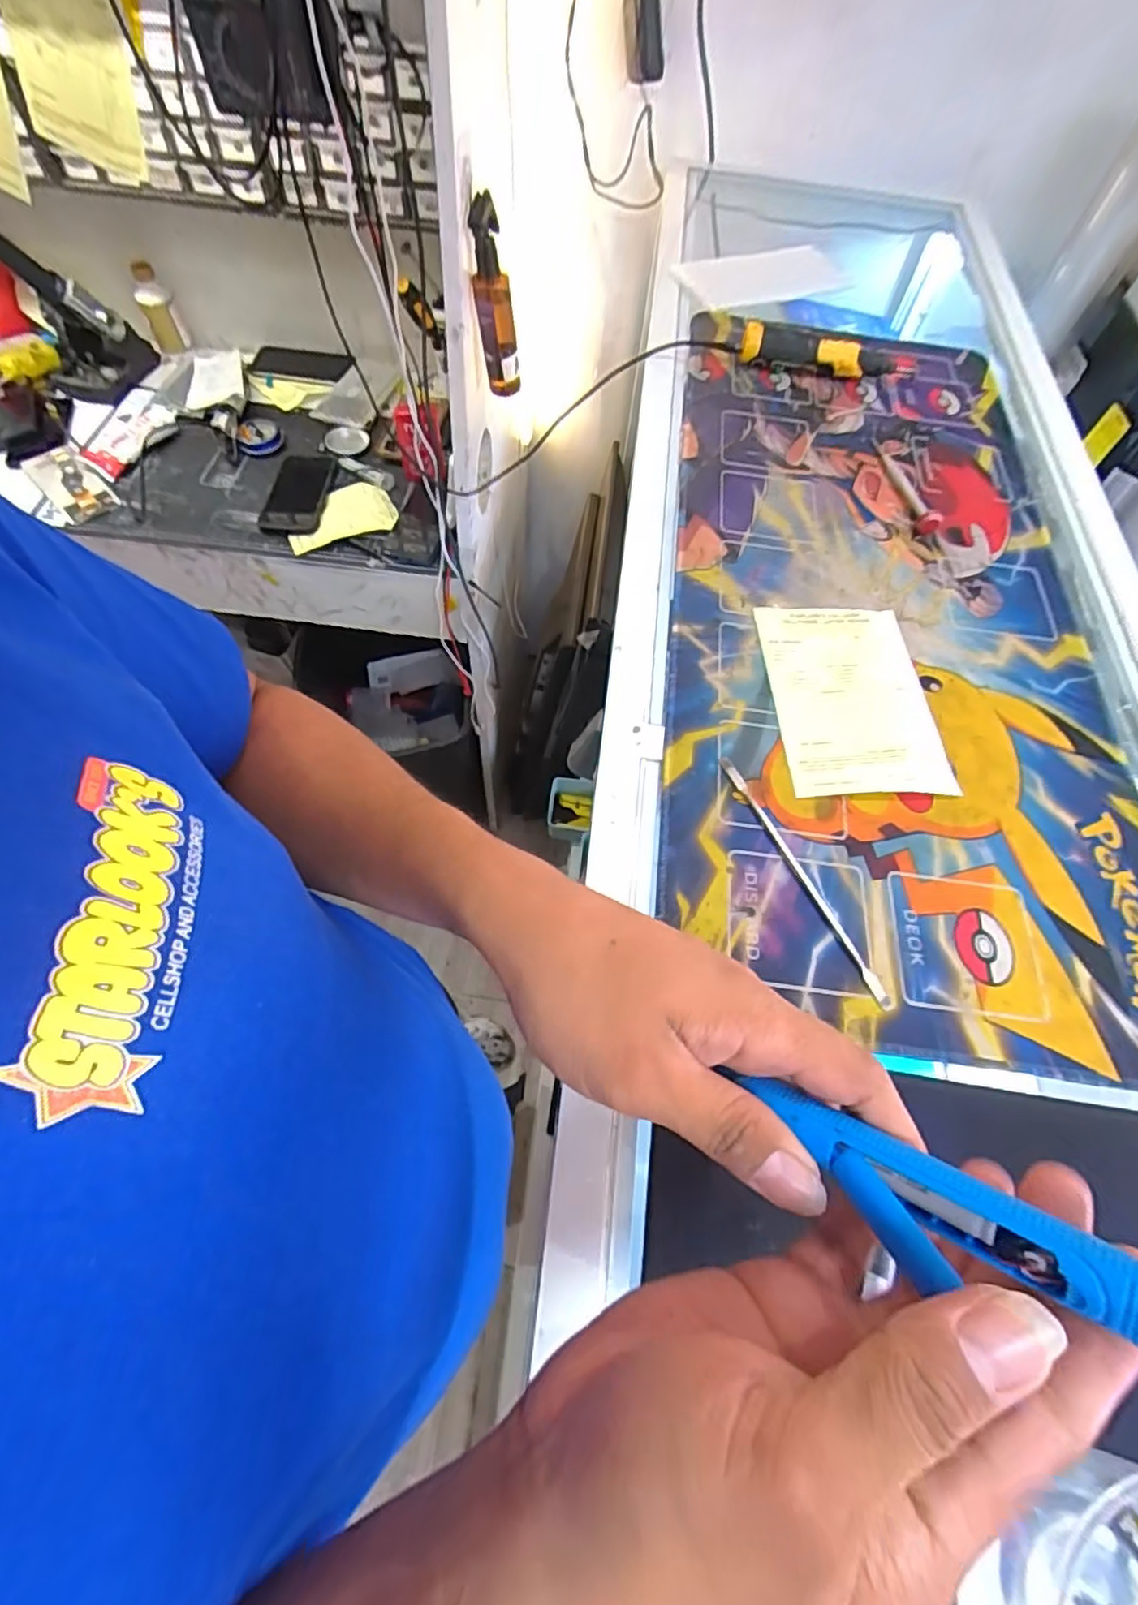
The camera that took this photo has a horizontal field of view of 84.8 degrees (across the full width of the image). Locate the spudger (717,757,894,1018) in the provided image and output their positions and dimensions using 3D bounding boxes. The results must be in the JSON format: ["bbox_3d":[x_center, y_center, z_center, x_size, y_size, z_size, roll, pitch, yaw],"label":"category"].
[{"bbox_3d":[0.130,0.039,0.350,0.007,0.004,0.158,-21,65,-13],"label":"spudger"}]

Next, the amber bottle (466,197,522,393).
[{"bbox_3d":[-0.076,-0.519,0.652,0.040,0.172,0.043,-1,62,-4],"label":"amber bottle"}]

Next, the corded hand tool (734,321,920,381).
[{"bbox_3d":[0.242,-0.417,0.581,0.162,0.029,0.028,12,62,4],"label":"corded hand tool"}]

